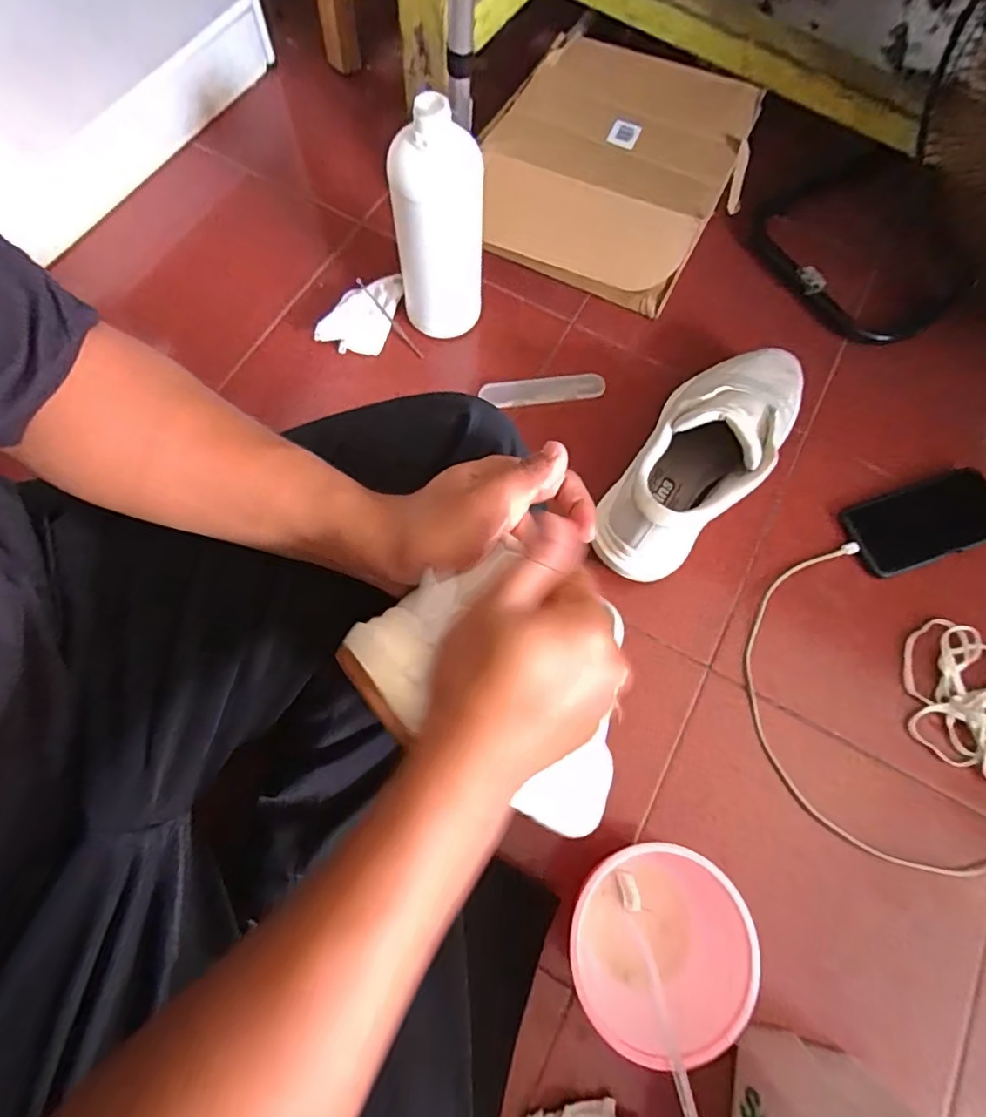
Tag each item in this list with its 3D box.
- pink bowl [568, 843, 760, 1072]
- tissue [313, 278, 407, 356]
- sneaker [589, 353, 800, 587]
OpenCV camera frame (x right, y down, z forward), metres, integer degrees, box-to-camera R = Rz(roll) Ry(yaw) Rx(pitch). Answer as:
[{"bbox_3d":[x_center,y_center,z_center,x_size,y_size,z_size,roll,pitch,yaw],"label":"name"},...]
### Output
[{"bbox_3d":[0.124,0.296,0.441,0.127,0.077,0.135,0,72,-1],"label":"pink bowl"},{"bbox_3d":[-0.151,-0.283,0.654,0.068,0.034,0.104,17,71,2],"label":"tissue"},{"bbox_3d":[0.219,-0.110,0.555,0.101,0.133,0.285,43,74,10],"label":"sneaker"}]

